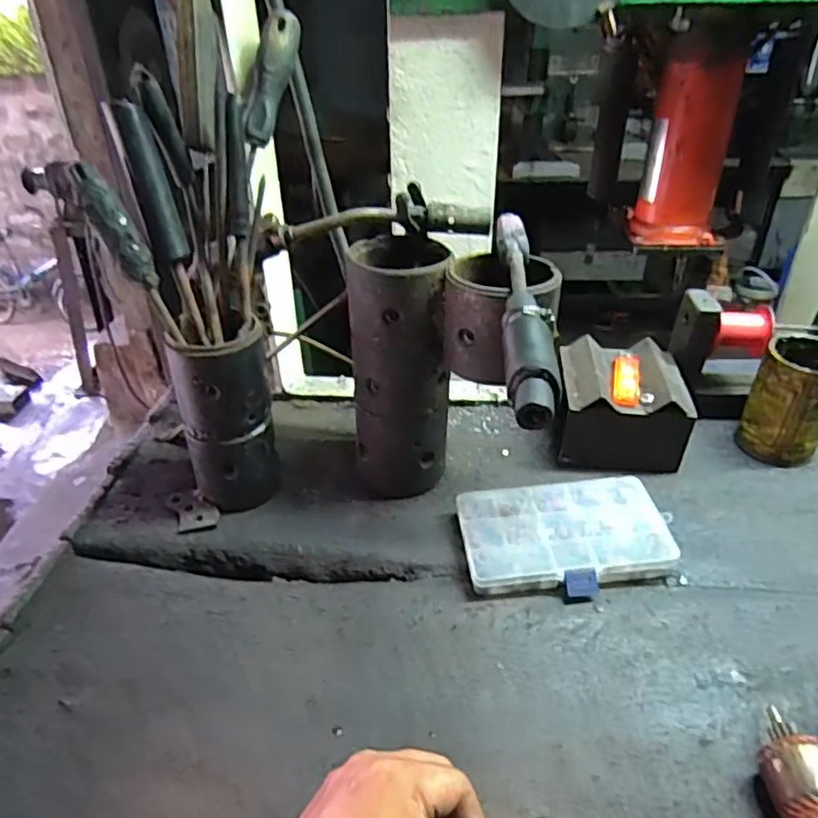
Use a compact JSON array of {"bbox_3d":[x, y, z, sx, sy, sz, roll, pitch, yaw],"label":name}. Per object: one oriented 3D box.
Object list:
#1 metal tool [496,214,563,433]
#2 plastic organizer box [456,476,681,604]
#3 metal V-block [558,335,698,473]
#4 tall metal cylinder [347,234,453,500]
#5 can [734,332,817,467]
[{"bbox_3d":[0.077,-0.075,0.420,0.029,0.030,0.256,2,34,5],"label":"metal tool"},{"bbox_3d":[0.136,0.113,0.543,0.173,0.029,0.115,-5,34,-5],"label":"plastic organizer box"},{"bbox_3d":[0.222,-0.002,0.648,0.121,0.096,0.109,4,34,7],"label":"metal V-block"},{"bbox_3d":[-0.007,-0.030,0.577,0.085,0.234,0.086,0,34,2],"label":"tall metal cylinder"},{"bbox_3d":[0.392,-0.007,0.633,0.073,0.117,0.069,25,42,33],"label":"can"}]

